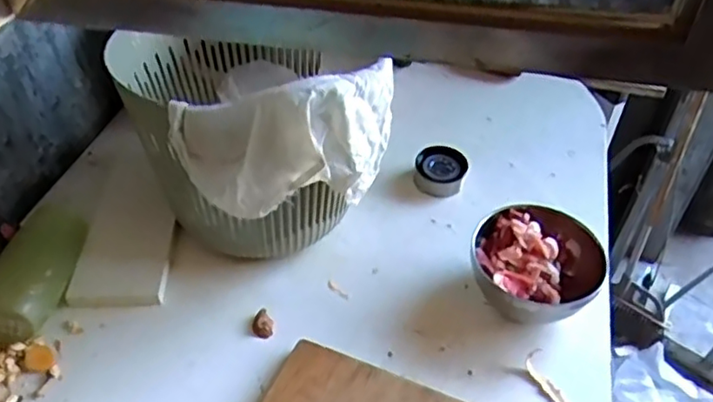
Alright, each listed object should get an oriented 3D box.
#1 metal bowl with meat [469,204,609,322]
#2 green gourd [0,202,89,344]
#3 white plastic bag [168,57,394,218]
[{"bbox_3d":[0.187,0.076,0.680,0.134,0.071,0.136,1,44,-1],"label":"metal bowl with meat"},{"bbox_3d":[-0.336,0.075,0.671,0.077,0.061,0.155,3,44,2],"label":"green gourd"},{"bbox_3d":[-0.068,-0.066,0.598,0.173,0.138,0.125,11,45,10],"label":"white plastic bag"}]

